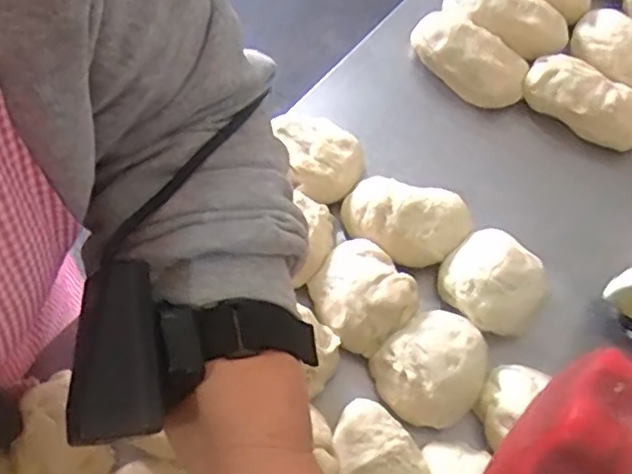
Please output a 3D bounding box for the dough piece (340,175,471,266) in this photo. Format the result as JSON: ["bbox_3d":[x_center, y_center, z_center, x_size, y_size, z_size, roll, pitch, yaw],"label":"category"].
[{"bbox_3d":[0.063,-0.009,0.482,0.091,0.045,0.064,16,65,6],"label":"dough piece"}]

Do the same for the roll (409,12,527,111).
[{"bbox_3d":[0.124,-0.146,0.550,0.101,0.045,0.054,32,68,13],"label":"roll"}]

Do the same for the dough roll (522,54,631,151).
[{"bbox_3d":[0.216,-0.108,0.536,0.101,0.044,0.055,33,68,13],"label":"dough roll"}]

